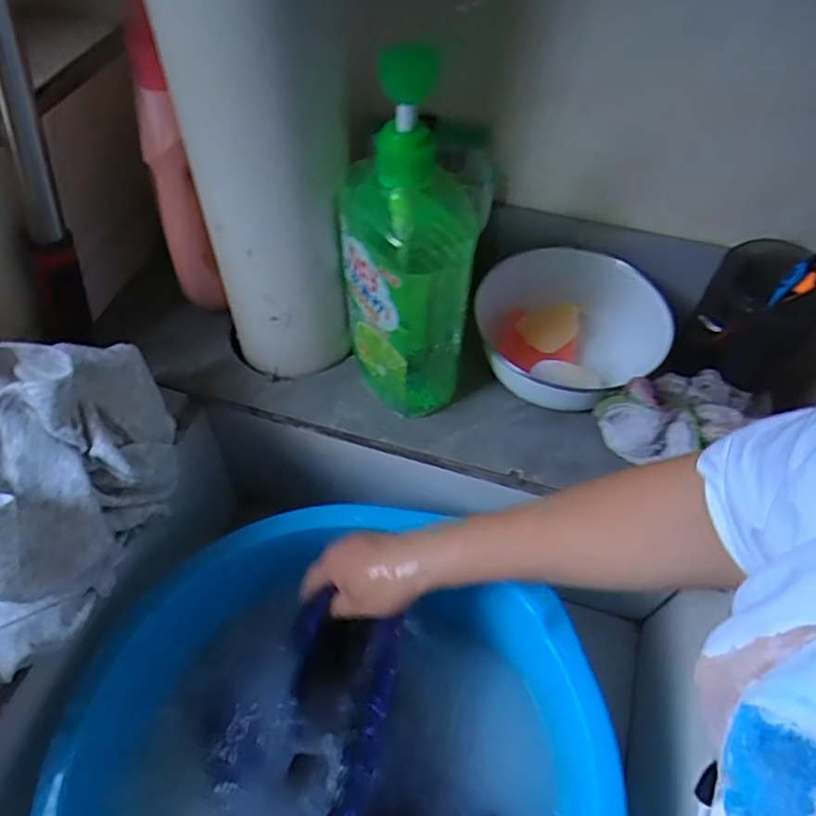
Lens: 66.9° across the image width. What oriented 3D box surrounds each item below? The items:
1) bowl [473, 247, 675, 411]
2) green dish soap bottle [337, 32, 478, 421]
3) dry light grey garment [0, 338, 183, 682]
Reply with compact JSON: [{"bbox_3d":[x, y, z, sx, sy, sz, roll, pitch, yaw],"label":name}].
[{"bbox_3d":[0.132,-0.063,0.534,0.162,0.063,0.148,-35,62,-24],"label":"bowl"},{"bbox_3d":[0.000,-0.090,0.440,0.088,0.244,0.077,-4,54,-5],"label":"green dish soap bottle"},{"bbox_3d":[-0.245,0.046,0.393,0.137,0.096,0.224,15,55,9],"label":"dry light grey garment"}]

